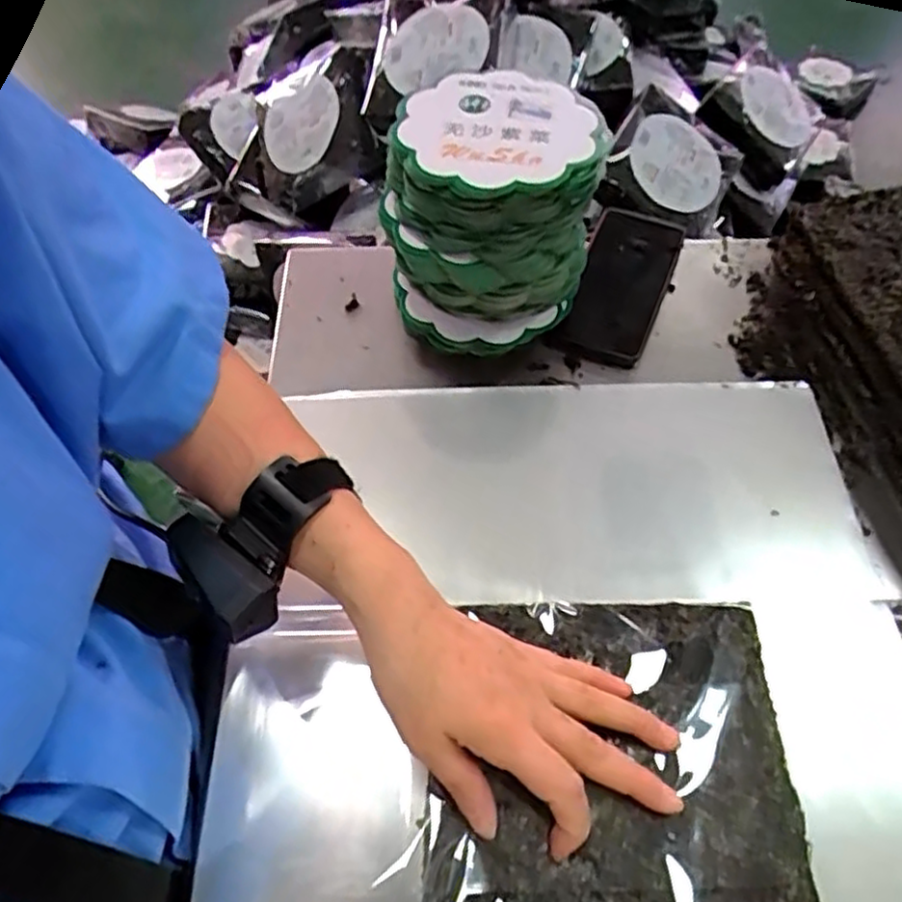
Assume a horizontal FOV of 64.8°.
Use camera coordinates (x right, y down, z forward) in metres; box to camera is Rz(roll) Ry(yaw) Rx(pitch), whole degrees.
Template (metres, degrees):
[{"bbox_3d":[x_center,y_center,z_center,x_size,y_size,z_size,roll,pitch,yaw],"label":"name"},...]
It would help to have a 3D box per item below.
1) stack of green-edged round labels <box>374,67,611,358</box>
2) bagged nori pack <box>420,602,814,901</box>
[{"bbox_3d":[0.030,-0.170,0.537,0.143,0.155,0.145,19,60,13],"label":"stack of green-edged round labels"},{"bbox_3d":[0.078,0.173,0.356,0.178,0.017,0.201,0,57,1],"label":"bagged nori pack"}]

